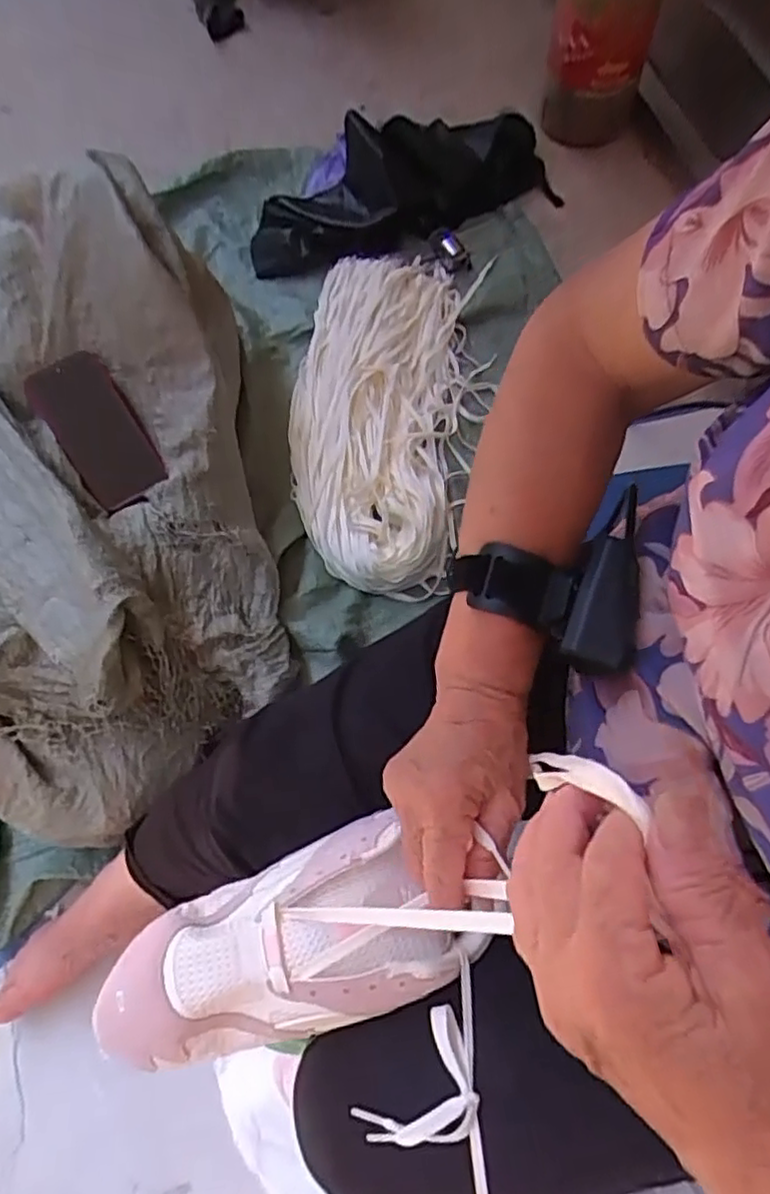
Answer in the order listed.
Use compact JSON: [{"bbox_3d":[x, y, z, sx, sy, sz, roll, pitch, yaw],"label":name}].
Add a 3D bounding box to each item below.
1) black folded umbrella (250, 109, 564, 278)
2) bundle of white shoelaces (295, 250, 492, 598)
[{"bbox_3d":[0.020,-0.677,1.068,0.494,0.158,0.184,-14,69,-7],"label":"black folded umbrella"},{"bbox_3d":[0.005,-0.277,0.947,0.285,0.059,0.562,11,69,7],"label":"bundle of white shoelaces"}]

